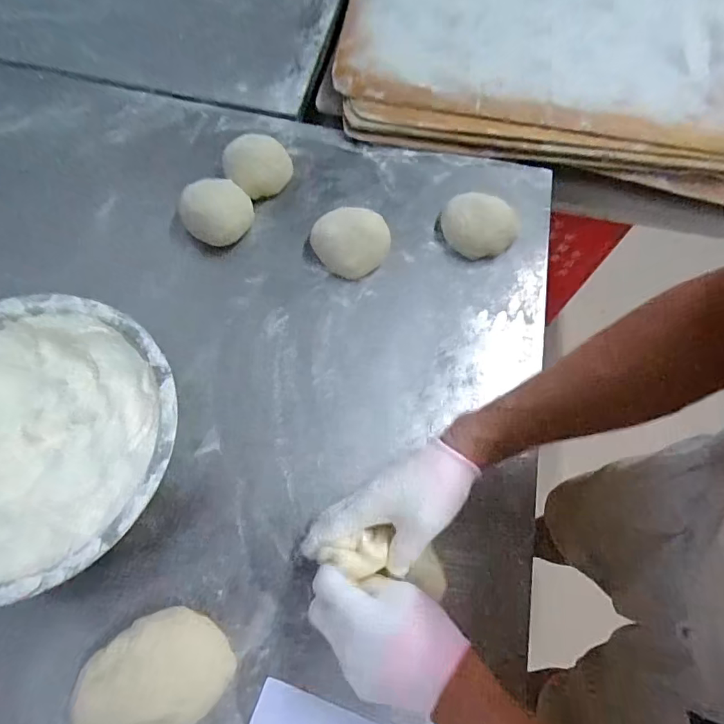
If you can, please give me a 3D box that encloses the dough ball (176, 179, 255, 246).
[{"bbox_3d":[-0.196,-0.202,0.655,0.098,0.043,0.085,-8,66,-7],"label":"dough ball"}]

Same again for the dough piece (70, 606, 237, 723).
[{"bbox_3d":[-0.190,0.283,0.439,0.138,0.035,0.097,-20,68,-12],"label":"dough piece"}]

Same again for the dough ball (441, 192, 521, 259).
[{"bbox_3d":[0.161,-0.187,0.668,0.100,0.047,0.082,29,67,10],"label":"dough ball"}]

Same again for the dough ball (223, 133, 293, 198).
[{"bbox_3d":[-0.145,-0.279,0.686,0.086,0.038,0.101,7,65,0],"label":"dough ball"}]

